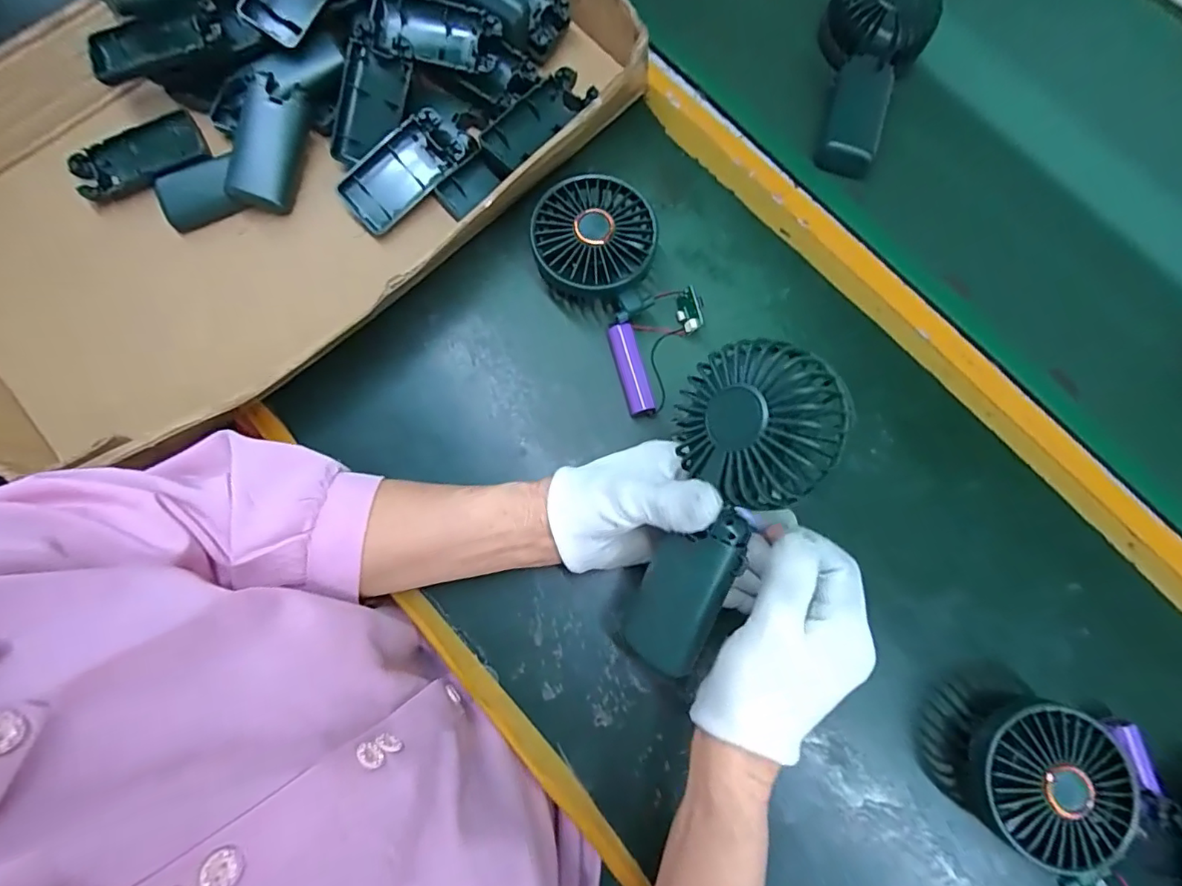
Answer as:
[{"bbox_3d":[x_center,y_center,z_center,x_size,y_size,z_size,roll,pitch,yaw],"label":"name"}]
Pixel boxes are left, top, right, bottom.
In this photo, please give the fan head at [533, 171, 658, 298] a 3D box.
[{"bbox_3d":[0.003,-0.142,0.389,0.081,0.050,0.087,1,77,-4],"label":"fan head"}]

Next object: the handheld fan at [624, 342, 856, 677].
[{"bbox_3d":[0.069,0.036,0.284,0.077,0.055,0.181,23,97,4],"label":"handheld fan"}]

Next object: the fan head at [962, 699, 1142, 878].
[{"bbox_3d":[0.268,0.201,0.328,0.082,0.049,0.088,1,77,-4],"label":"fan head"}]

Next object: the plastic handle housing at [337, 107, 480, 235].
[{"bbox_3d":[-0.139,-0.206,0.407,0.102,0.018,0.047,-39,114,-4],"label":"plastic handle housing"}]

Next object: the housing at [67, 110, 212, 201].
[{"bbox_3d":[-0.342,-0.216,0.412,0.092,0.015,0.050,-26,80,-9],"label":"housing"}]

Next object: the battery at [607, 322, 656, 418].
[{"bbox_3d":[0.029,-0.051,0.387,0.019,0.017,0.067,-14,78,-7],"label":"battery"}]

